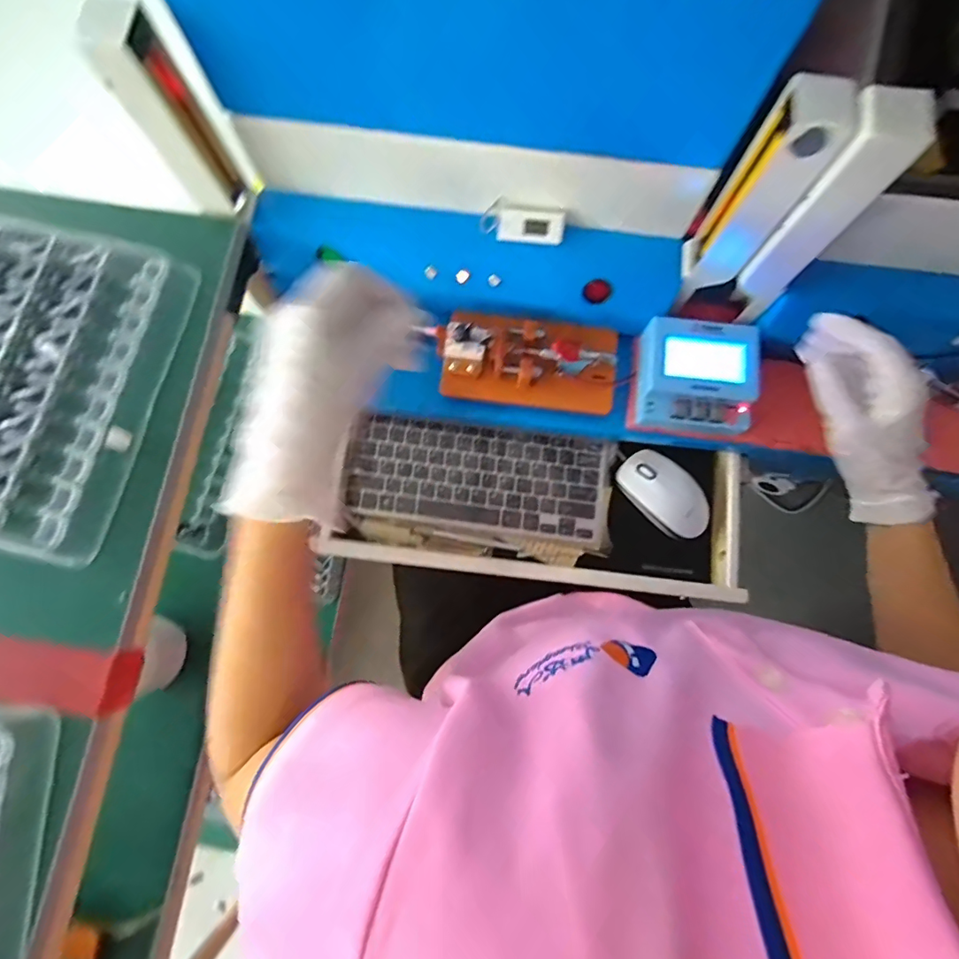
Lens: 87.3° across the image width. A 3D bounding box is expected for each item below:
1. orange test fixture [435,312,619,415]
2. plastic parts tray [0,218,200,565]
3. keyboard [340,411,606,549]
[{"bbox_3d":[0.048,-0.120,0.489,0.173,0.039,0.088,7,78,1],"label":"orange test fixture"},{"bbox_3d":[-0.391,-0.083,0.396,0.255,0.032,0.244,11,78,2],"label":"plastic parts tray"},{"bbox_3d":[-0.003,-0.003,0.550,0.273,0.016,0.109,8,78,1],"label":"keyboard"}]

